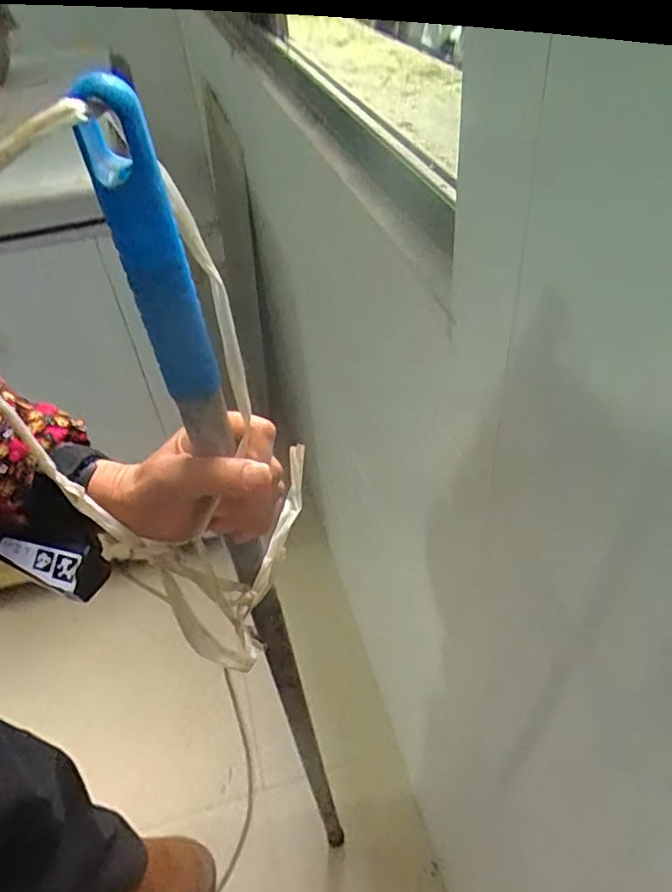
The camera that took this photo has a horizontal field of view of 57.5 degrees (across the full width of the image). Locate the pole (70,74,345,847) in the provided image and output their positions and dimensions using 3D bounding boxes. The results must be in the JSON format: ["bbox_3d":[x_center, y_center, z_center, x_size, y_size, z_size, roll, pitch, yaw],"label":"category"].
[{"bbox_3d":[-0.043,0.194,0.543,0.029,0.926,0.038,29,55,30],"label":"pole"}]

